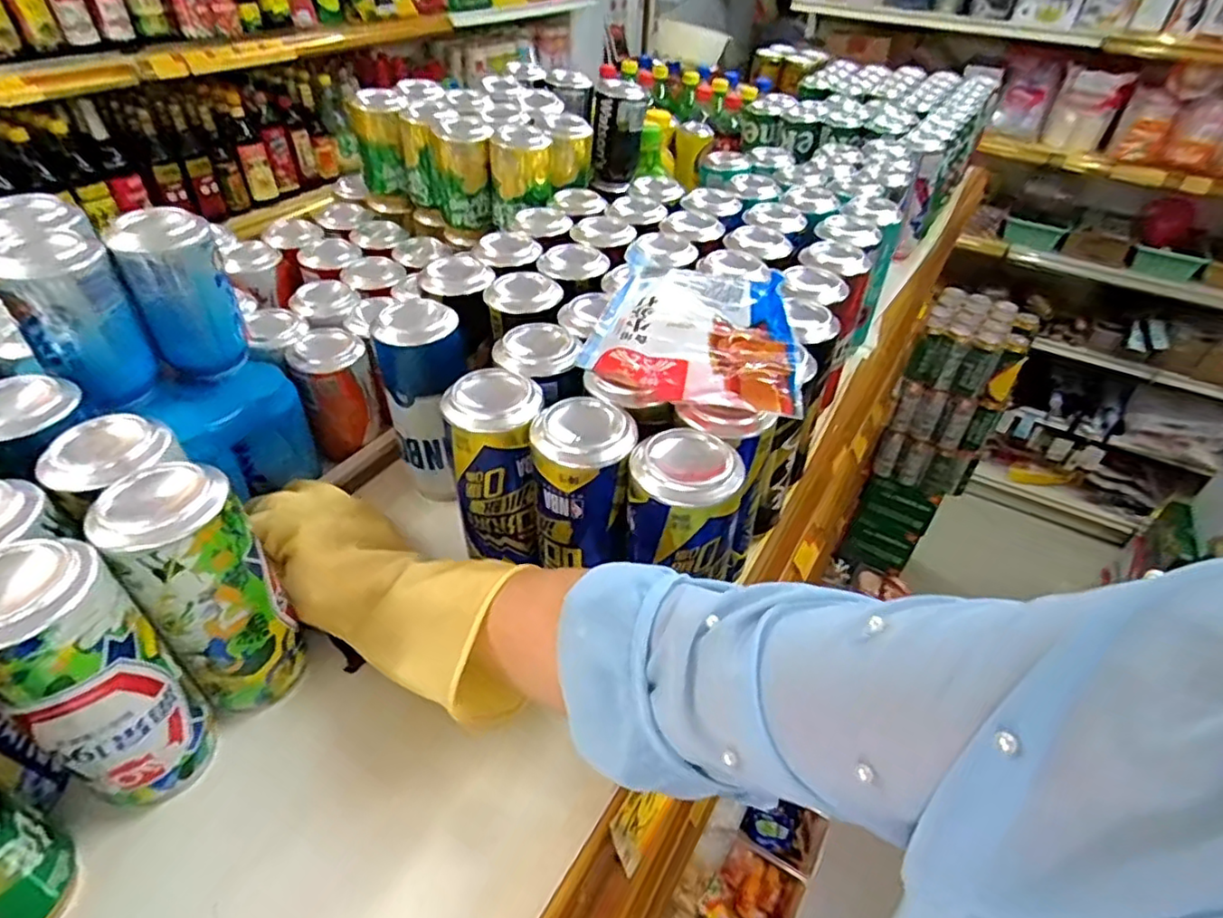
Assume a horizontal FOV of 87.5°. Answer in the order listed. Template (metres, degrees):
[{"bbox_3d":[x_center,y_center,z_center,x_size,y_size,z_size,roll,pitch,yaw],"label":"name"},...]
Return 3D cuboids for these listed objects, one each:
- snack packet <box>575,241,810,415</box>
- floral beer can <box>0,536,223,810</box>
[{"bbox_3d":[0.058,-0.091,0.448,0.135,0.031,0.188,9,42,7],"label":"snack packet"},{"bbox_3d":[-0.262,0.119,0.329,0.055,0.163,0.065,32,49,28],"label":"floral beer can"}]

